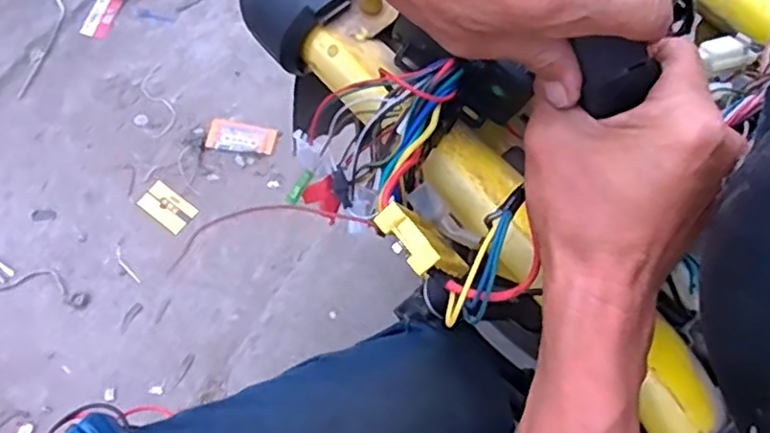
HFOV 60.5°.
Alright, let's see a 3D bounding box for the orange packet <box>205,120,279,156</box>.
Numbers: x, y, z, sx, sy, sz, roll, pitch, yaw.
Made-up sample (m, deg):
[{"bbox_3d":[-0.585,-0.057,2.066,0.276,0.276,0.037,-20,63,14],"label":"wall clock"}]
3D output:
[{"bbox_3d":[-0.235,-0.130,1.083,0.117,0.007,0.050,9,70,5],"label":"orange packet"}]

